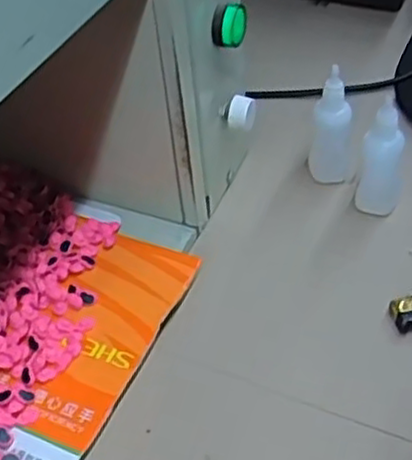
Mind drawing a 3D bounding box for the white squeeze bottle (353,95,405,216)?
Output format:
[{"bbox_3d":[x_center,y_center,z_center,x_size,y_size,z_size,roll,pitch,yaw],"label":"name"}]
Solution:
[{"bbox_3d":[0.127,-0.047,0.526,0.031,0.091,0.026,13,47,17],"label":"white squeeze bottle"}]

